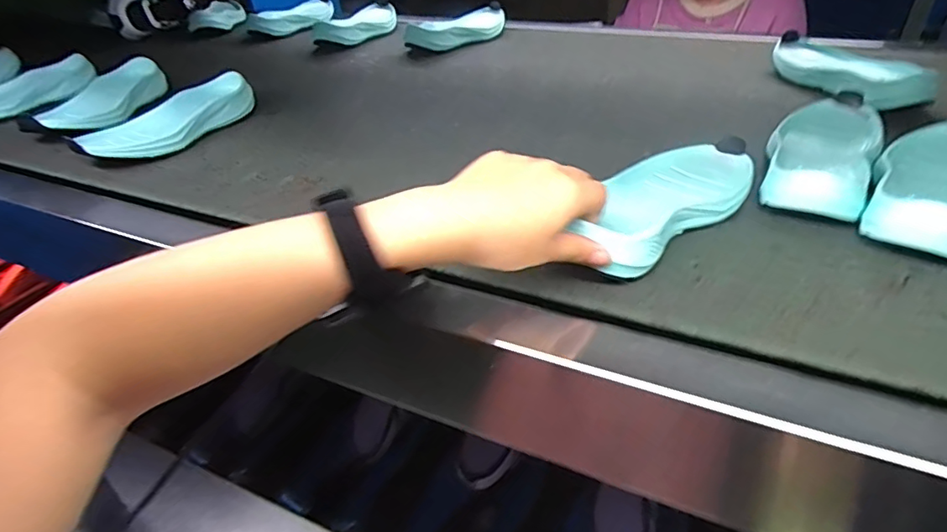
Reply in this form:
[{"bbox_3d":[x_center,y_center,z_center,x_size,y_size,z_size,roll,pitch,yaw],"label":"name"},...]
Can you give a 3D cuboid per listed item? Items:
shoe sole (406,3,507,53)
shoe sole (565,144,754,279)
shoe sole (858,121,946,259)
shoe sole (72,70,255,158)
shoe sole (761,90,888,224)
[{"bbox_3d":[-0.012,-0.402,0.924,0.073,0.036,0.219,23,45,38],"label":"shoe sole"},{"bbox_3d":[0.145,-0.050,0.424,0.085,0.044,0.207,24,40,33],"label":"shoe sole"},{"bbox_3d":[0.365,-0.063,0.435,0.083,0.035,0.196,27,46,36],"label":"shoe sole"},{"bbox_3d":[-0.364,-0.176,0.674,0.190,0.046,0.093,-24,38,-5],"label":"shoe sole"},{"bbox_3d":[0.308,-0.100,0.487,0.081,0.040,0.203,20,42,30],"label":"shoe sole"}]

